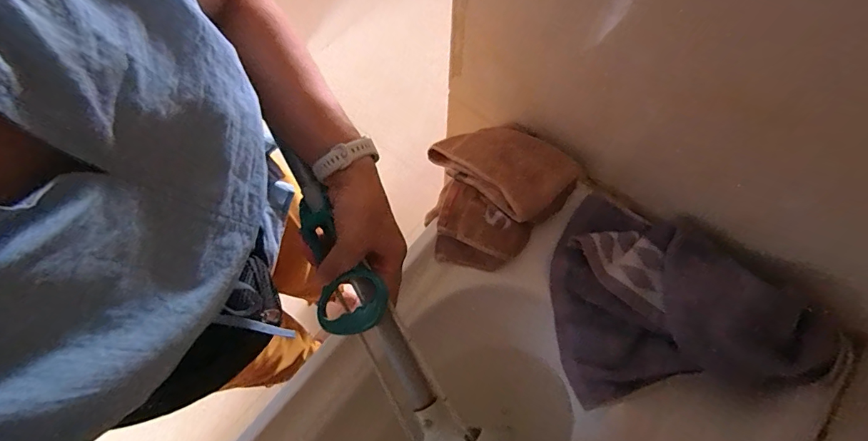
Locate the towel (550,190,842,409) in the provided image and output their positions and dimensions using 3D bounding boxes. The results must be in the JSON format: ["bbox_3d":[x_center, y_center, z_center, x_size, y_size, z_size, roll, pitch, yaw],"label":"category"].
[{"bbox_3d":[0.261,0.077,0.501,0.258,0.044,0.236,-23,71,27],"label":"towel"}]

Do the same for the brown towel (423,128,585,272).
[{"bbox_3d":[0.063,-0.047,0.566,0.202,0.071,0.189,-43,74,-14],"label":"brown towel"}]

